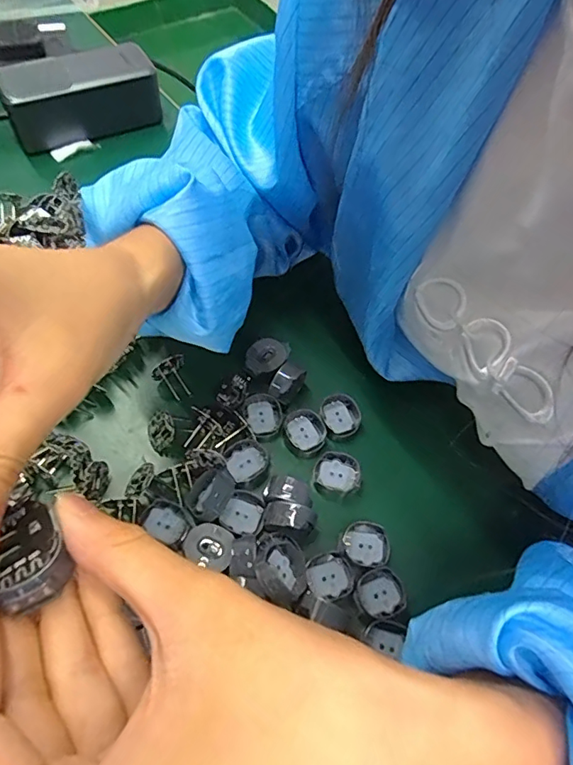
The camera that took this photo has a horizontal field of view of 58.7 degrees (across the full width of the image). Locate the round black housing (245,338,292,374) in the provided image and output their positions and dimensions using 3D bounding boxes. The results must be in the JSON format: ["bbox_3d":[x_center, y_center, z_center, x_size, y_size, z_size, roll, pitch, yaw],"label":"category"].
[{"bbox_3d":[-0.013,-0.019,0.348,0.022,0.006,0.031,41,64,19],"label":"round black housing"}]

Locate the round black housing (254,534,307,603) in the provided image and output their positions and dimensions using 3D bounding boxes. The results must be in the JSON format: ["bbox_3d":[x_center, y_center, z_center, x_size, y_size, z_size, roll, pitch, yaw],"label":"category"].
[{"bbox_3d":[-0.004,0.099,0.269,0.029,0.013,0.029,22,46,-25],"label":"round black housing"}]

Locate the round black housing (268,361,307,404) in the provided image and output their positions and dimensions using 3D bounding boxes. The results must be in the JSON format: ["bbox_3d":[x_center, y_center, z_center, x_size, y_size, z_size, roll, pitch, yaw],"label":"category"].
[{"bbox_3d":[0.001,0.001,0.330,0.017,0.018,0.022,30,61,13],"label":"round black housing"}]

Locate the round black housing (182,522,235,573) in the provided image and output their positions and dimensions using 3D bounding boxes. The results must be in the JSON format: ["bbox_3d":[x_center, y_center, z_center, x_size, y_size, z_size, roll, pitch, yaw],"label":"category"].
[{"bbox_3d":[-0.042,0.089,0.281,0.027,0.009,0.022,15,59,5],"label":"round black housing"}]

